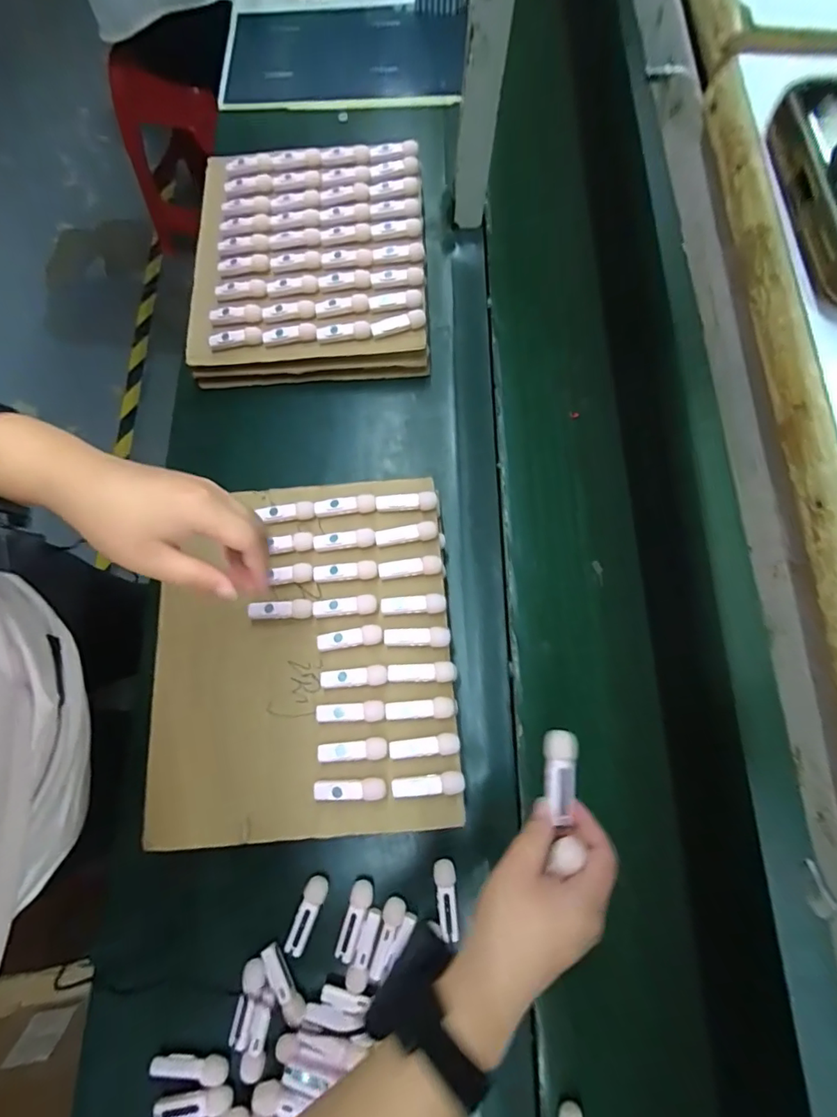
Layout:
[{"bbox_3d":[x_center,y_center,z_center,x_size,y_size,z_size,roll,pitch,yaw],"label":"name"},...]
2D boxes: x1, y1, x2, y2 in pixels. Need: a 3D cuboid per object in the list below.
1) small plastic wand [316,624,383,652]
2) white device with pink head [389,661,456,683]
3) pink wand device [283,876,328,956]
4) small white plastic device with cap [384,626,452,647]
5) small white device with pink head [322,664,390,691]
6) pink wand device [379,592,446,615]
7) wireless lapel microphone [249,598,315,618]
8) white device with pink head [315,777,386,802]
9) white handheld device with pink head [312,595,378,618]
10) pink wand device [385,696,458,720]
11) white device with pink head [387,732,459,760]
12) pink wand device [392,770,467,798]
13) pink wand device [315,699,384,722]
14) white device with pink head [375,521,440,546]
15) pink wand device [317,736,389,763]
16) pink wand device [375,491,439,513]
[{"bbox_3d":[-0.069,0.080,0.513,0.065,0.012,0.020,-8,73,-4],"label":"small plastic wand"},{"bbox_3d":[0.004,0.112,0.498,0.066,0.012,0.020,-3,73,-3],"label":"white device with pink head"},{"bbox_3d":[-0.106,0.338,0.481,0.022,0.011,0.066,23,74,5],"label":"pink wand device"},{"bbox_3d":[-0.001,0.079,0.509,0.065,0.013,0.019,-1,73,-2],"label":"small white plastic device with cap"},{"bbox_3d":[-0.063,0.117,0.501,0.065,0.013,0.018,-4,73,-3],"label":"small white device with pink head"},{"bbox_3d":[-0.005,0.047,0.517,0.065,0.010,0.019,-3,73,-3],"label":"pink wand device"},{"bbox_3d":[-0.141,0.052,0.521,0.065,0.011,0.019,-1,73,-2],"label":"wireless lapel microphone"},{"bbox_3d":[-0.063,0.212,0.468,0.066,0.013,0.019,1,73,-1],"label":"white device with pink head"},{"bbox_3d":[-0.076,0.050,0.521,0.065,0.009,0.018,-7,73,-4],"label":"white handheld device with pink head"},{"bbox_3d":[0.003,0.145,0.489,0.067,0.010,0.019,-4,73,-3],"label":"pink wand device"},{"bbox_3d":[0.005,0.177,0.479,0.065,0.012,0.018,-6,73,-3],"label":"white device with pink head"},{"bbox_3d":[0.009,0.210,0.470,0.066,0.015,0.018,-8,73,-4],"label":"pink wand device"},{"bbox_3d":[-0.065,0.148,0.489,0.065,0.011,0.018,-3,73,-3],"label":"pink wand device"},{"bbox_3d":[-0.013,-0.026,0.539,0.066,0.011,0.017,-8,73,-4],"label":"white device with pink head"},{"bbox_3d":[-0.062,0.181,0.479,0.065,0.010,0.018,-7,73,-4],"label":"pink wand device"},{"bbox_3d":[-0.013,-0.061,0.549,0.065,0.009,0.018,-4,73,-3],"label":"pink wand device"}]

